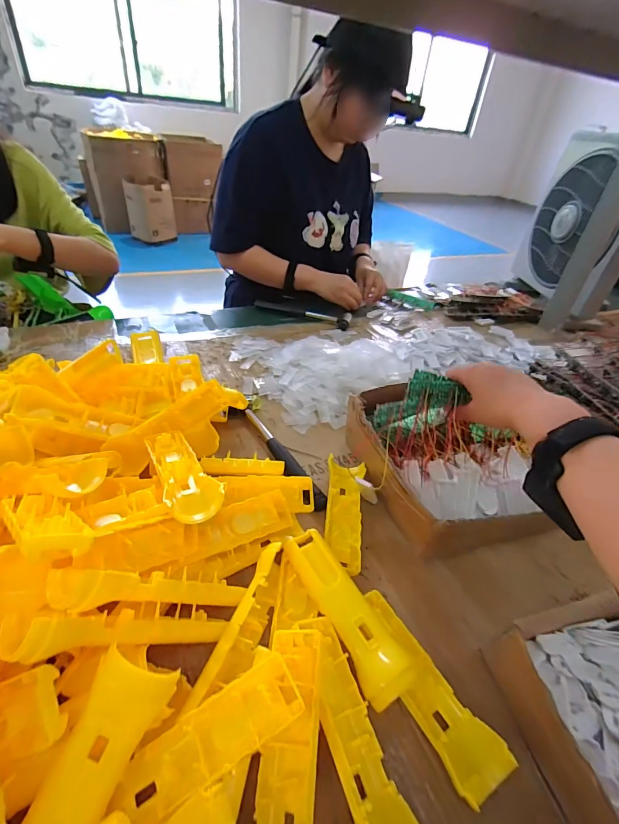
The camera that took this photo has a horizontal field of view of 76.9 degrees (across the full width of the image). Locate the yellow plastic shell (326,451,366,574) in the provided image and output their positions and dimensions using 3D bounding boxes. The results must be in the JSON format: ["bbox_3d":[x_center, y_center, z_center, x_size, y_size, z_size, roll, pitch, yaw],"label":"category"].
[{"bbox_3d":[0.042,0.119,0.477,0.046,0.017,0.153,9,38,3],"label":"yellow plastic shell"}]

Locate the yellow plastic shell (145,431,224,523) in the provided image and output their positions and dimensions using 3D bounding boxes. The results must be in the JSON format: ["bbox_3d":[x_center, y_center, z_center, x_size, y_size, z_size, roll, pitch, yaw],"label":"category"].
[{"bbox_3d":[-0.138,0.059,0.412,0.047,0.024,0.177,-16,30,-26],"label":"yellow plastic shell"}]

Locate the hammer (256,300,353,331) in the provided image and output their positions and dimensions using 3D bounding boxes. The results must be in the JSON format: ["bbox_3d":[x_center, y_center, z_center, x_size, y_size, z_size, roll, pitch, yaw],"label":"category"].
[{"bbox_3d":[-0.016,-0.239,0.939,0.234,0.025,0.055,16,39,12],"label":"hammer"}]

